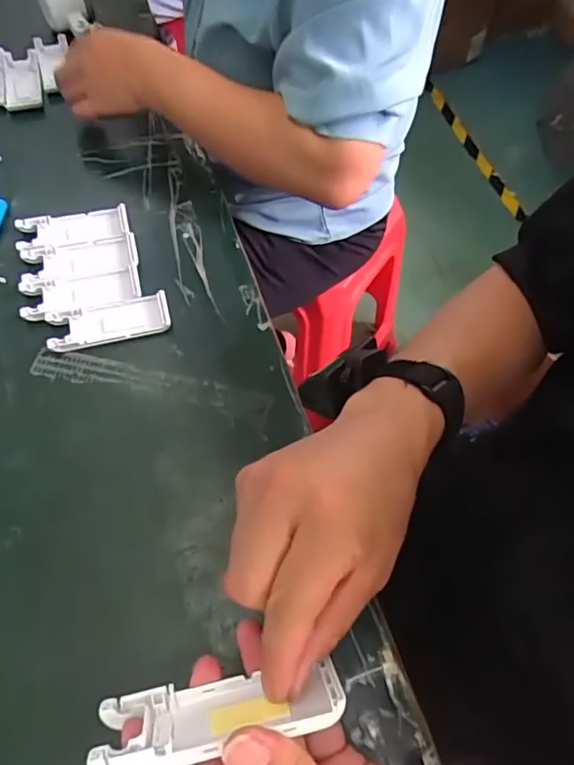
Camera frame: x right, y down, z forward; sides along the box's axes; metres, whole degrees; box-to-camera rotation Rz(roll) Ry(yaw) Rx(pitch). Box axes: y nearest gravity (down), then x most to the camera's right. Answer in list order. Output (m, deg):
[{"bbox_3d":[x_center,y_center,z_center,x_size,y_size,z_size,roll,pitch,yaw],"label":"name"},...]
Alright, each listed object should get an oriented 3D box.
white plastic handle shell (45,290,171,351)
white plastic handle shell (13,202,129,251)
[{"bbox_3d":[-0.157,-0.055,0.486,0.103,0.012,0.042,-11,62,-9],"label":"white plastic handle shell"},{"bbox_3d":[-0.207,-0.151,0.534,0.102,0.012,0.040,-14,63,-11],"label":"white plastic handle shell"}]

